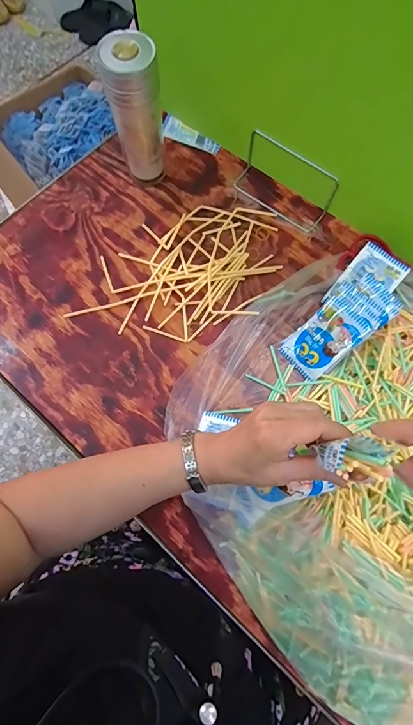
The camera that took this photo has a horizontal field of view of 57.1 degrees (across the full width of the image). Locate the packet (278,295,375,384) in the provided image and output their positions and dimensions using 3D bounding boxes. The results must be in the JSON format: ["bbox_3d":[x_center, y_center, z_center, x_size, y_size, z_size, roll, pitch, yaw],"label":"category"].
[{"bbox_3d":[0.158,-0.030,0.511,0.104,0.017,0.068,-47,74,15],"label":"packet"}]

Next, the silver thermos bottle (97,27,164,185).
[{"bbox_3d":[-0.091,-0.339,0.528,0.069,0.192,0.059,-10,75,-2],"label":"silver thermos bottle"}]

